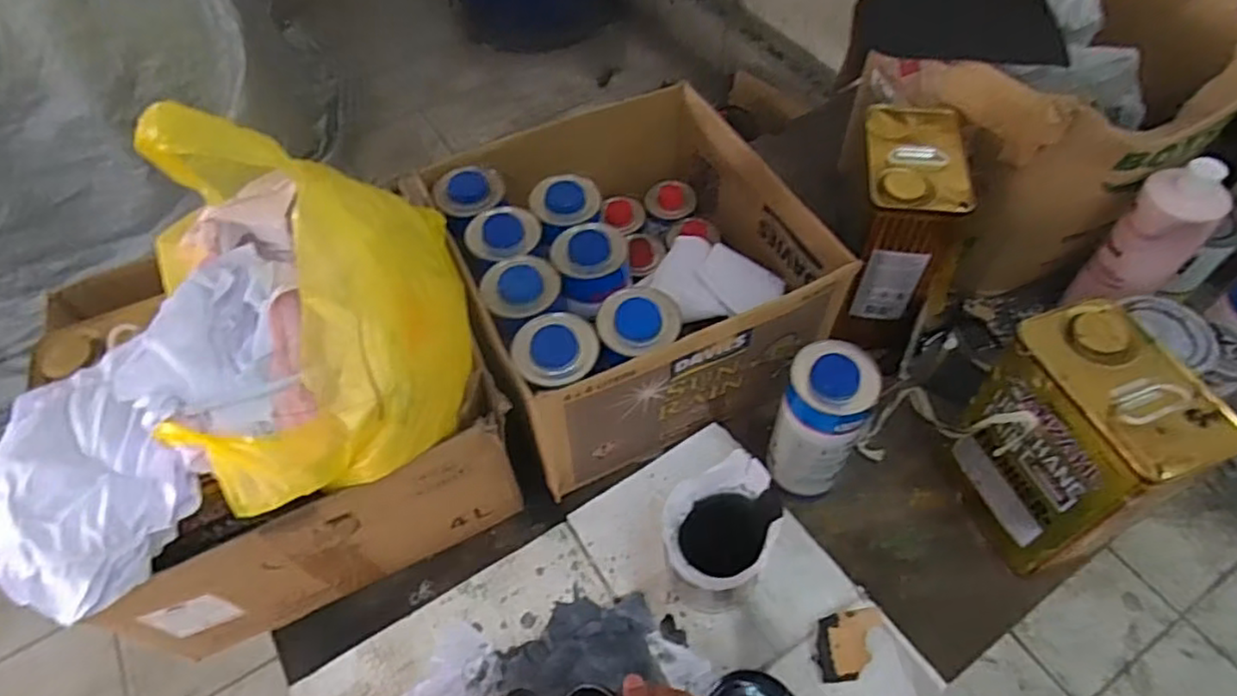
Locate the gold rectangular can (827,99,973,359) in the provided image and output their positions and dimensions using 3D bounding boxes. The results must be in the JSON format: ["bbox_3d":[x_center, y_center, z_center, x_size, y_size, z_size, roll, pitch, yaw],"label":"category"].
[{"bbox_3d":[0.325,-0.131,0.819,0.107,0.214,0.177,2,55,4],"label":"gold rectangular can"}]

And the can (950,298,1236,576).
[{"bbox_3d":[0.427,0.092,0.663,0.107,0.240,0.167,-20,57,-12],"label":"can"}]

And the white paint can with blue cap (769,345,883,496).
[{"bbox_3d":[0.205,0.080,0.709,0.087,0.179,0.085,17,57,13],"label":"white paint can with blue cap"}]

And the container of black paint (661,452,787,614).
[{"bbox_3d":[0.098,0.191,0.679,0.108,0.128,0.107,-1,55,2],"label":"container of black paint"}]

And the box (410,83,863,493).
[{"bbox_3d":[0.010,-0.094,0.824,0.368,0.197,0.380,-22,57,-13],"label":"box"}]

